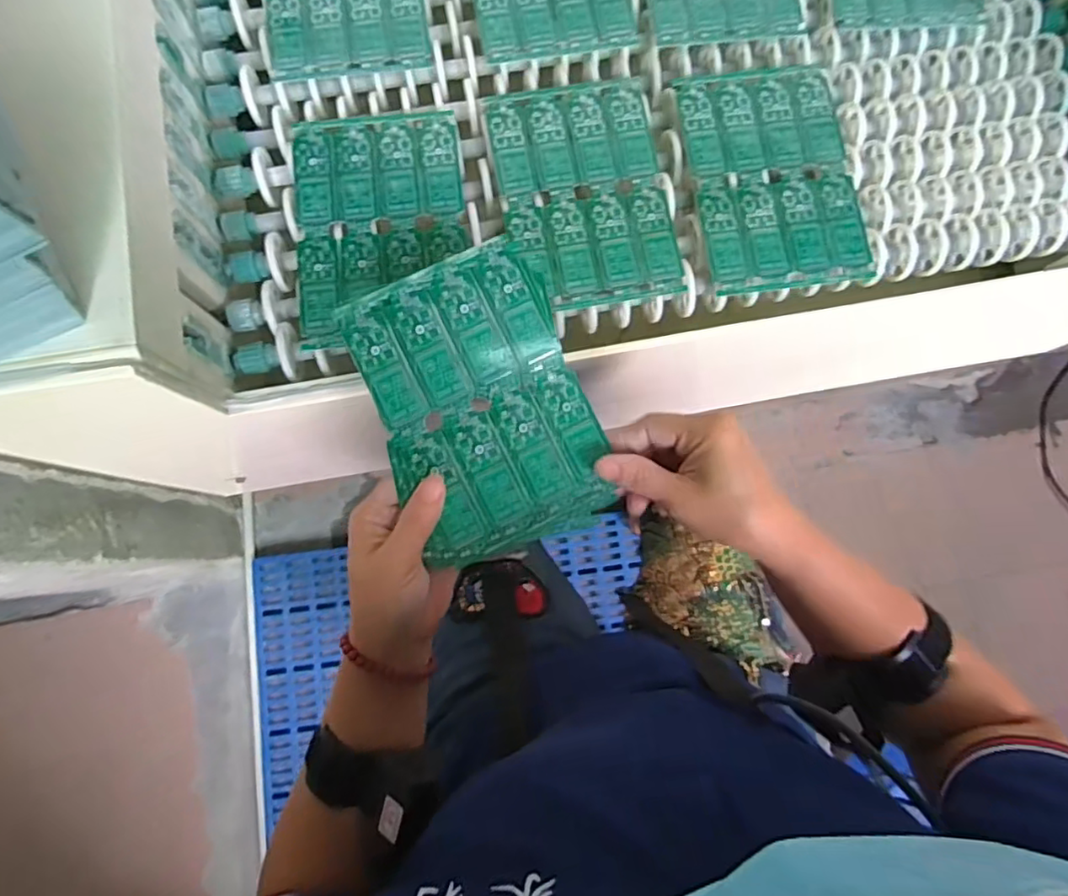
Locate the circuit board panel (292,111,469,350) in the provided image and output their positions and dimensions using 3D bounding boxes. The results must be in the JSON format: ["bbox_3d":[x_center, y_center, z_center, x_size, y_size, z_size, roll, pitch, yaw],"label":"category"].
[{"bbox_3d":[-0.111,-0.164,0.432,0.120,0.006,0.176,-6,79,-2],"label":"circuit board panel"}]

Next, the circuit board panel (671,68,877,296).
[{"bbox_3d":[0.180,-0.206,0.450,0.121,0.007,0.177,-6,81,-3],"label":"circuit board panel"}]

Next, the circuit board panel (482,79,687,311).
[{"bbox_3d":[0.036,-0.190,0.441,0.120,0.007,0.174,-10,80,-3],"label":"circuit board panel"}]

